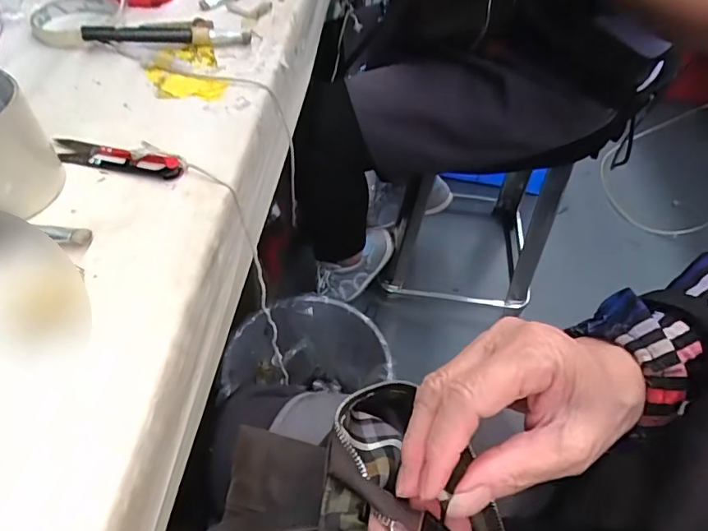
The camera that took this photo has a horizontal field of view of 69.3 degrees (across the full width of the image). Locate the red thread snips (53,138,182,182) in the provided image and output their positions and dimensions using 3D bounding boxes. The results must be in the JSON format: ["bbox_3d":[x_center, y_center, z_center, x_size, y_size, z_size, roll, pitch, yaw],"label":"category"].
[{"bbox_3d":[-0.172,-0.081,0.374,0.097,0.011,0.023,10,50,3],"label":"red thread snips"}]

